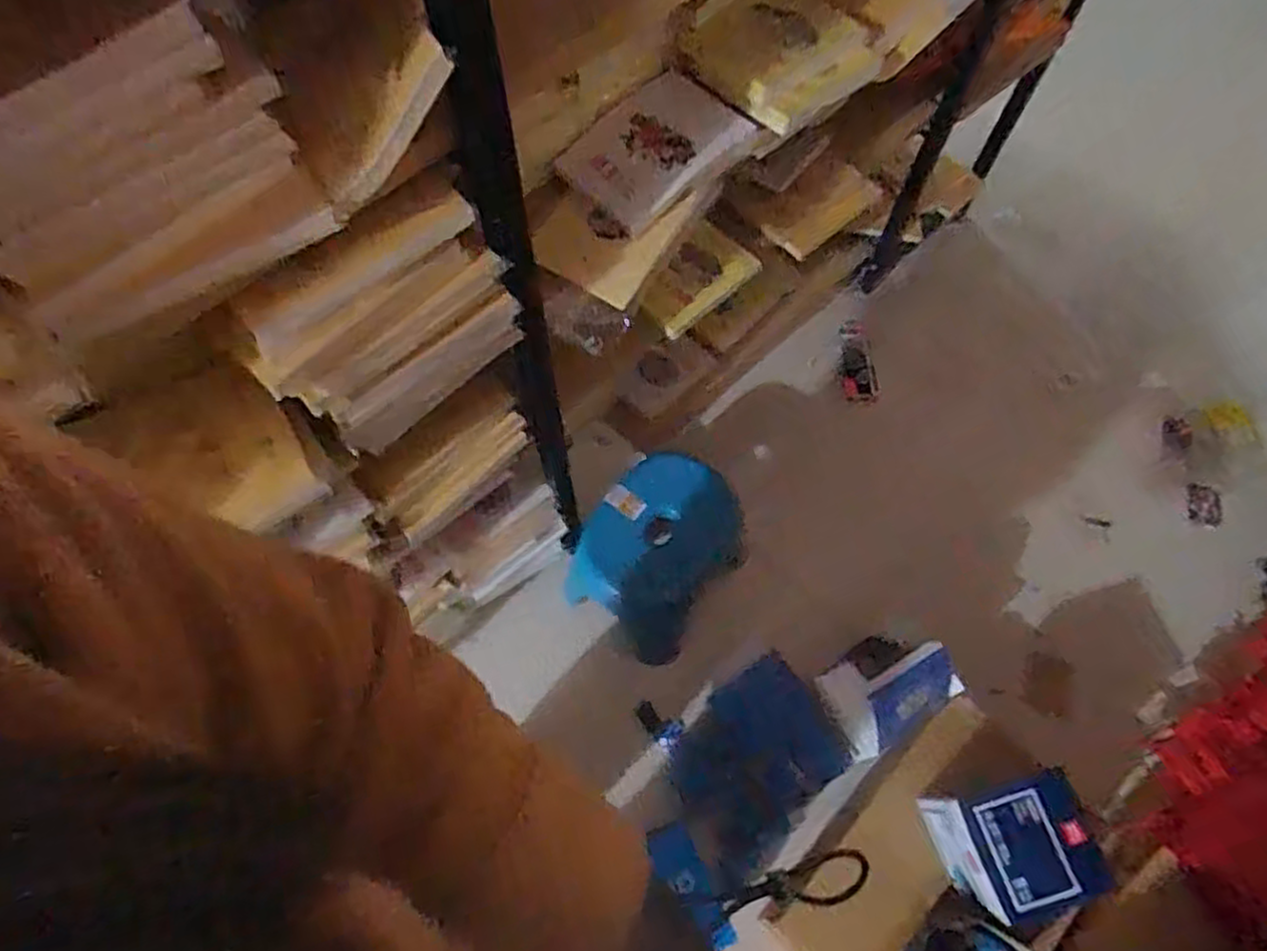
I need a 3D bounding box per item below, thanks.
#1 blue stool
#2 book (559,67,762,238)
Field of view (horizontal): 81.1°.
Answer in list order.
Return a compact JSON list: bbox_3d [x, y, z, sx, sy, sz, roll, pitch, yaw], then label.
[{"bbox_3d":[0.041,0.133,1.229,0.220,0.243,0.260,36,71,14],"label":"blue stool"},{"bbox_3d":[0.027,-0.355,0.811,0.187,0.028,0.123,-40,85,-6],"label":"book"}]

